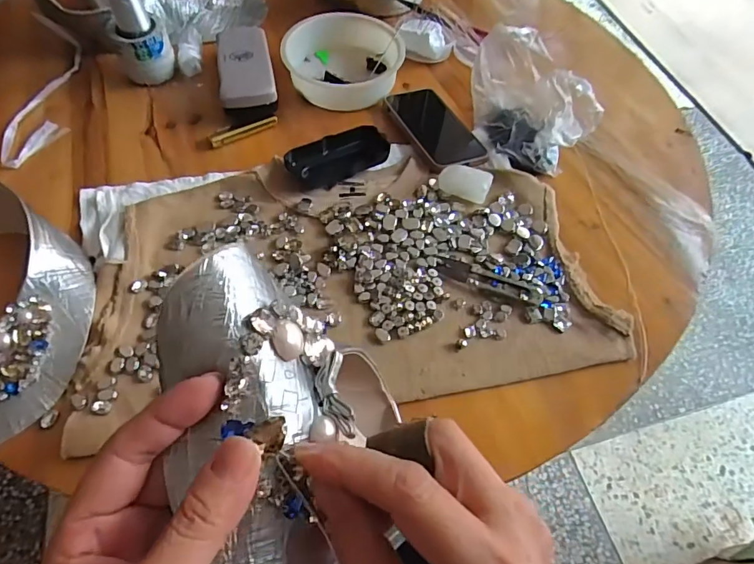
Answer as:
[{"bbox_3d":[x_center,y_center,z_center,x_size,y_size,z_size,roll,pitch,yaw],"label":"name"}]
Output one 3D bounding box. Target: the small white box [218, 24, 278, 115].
[{"bbox_3d":[-0.160,-0.261,0.580,0.064,0.038,0.154,-8,61,-8],"label":"small white box"}]

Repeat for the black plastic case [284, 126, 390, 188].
[{"bbox_3d":[-0.042,-0.136,0.509,0.106,0.027,0.051,-24,63,-17],"label":"black plastic case"}]

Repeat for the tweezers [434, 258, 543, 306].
[{"bbox_3d":[0.103,-0.002,0.441,0.101,0.004,0.026,21,59,9],"label":"tweezers"}]

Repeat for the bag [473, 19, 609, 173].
[{"bbox_3d":[0.162,-0.193,0.516,0.084,0.108,0.128,-26,65,-17],"label":"bag"}]

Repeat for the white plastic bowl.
[{"bbox_3d":[-0.044,-0.284,0.597,0.139,0.055,0.138,2,58,-3],"label":"white plastic bowl"}]

